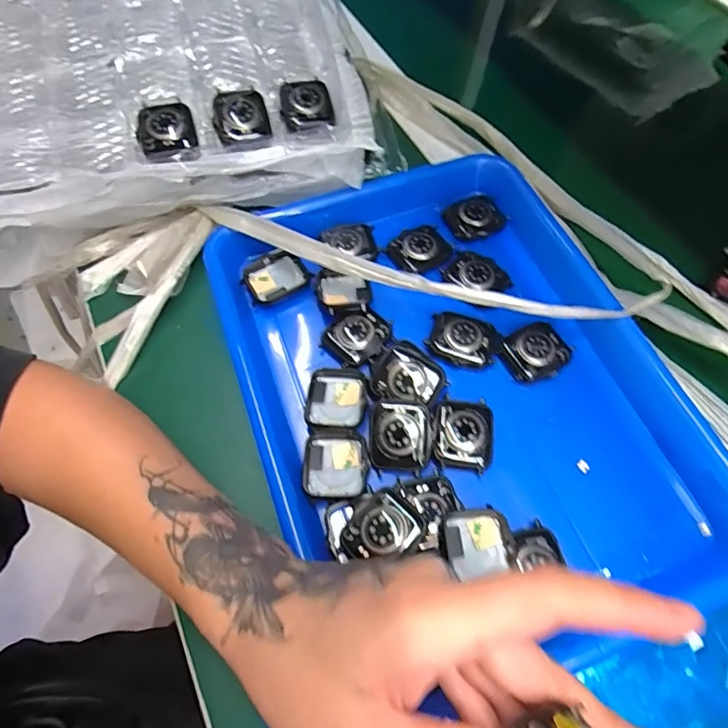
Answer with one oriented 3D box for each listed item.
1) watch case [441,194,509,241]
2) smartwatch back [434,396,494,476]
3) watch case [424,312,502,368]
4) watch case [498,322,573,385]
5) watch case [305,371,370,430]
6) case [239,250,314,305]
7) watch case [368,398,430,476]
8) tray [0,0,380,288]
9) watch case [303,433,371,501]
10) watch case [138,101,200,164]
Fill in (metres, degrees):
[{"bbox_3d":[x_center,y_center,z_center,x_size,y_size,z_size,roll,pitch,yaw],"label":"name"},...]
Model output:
[{"bbox_3d":[0.086,-0.116,0.366,0.042,0.009,0.037,-26,66,-12],"label":"watch case"},{"bbox_3d":[0.062,0.043,0.291,0.036,0.010,0.042,9,64,5],"label":"smartwatch back"},{"bbox_3d":[0.068,-0.017,0.319,0.047,0.007,0.034,25,66,13],"label":"watch case"},{"bbox_3d":[0.116,-0.008,0.317,0.043,0.008,0.037,-28,66,-13],"label":"watch case"},{"bbox_3d":[-0.018,0.023,0.302,0.038,0.011,0.042,-2,63,0],"label":"watch case"},{"bbox_3d":[-0.064,-0.062,0.346,0.046,0.013,0.037,-26,66,-12],"label":"case"},{"bbox_3d":[0.022,0.044,0.286,0.036,0.011,0.042,4,78,2],"label":"watch case"},{"bbox_3d":[-0.189,-0.265,0.390,0.334,0.057,0.352,-14,71,-5],"label":"tray"},{"bbox_3d":[-0.017,0.061,0.283,0.038,0.010,0.040,-3,63,-1],"label":"watch case"},{"bbox_3d":[-0.135,-0.159,0.320,0.036,0.009,0.054,-16,64,-7],"label":"watch case"}]

